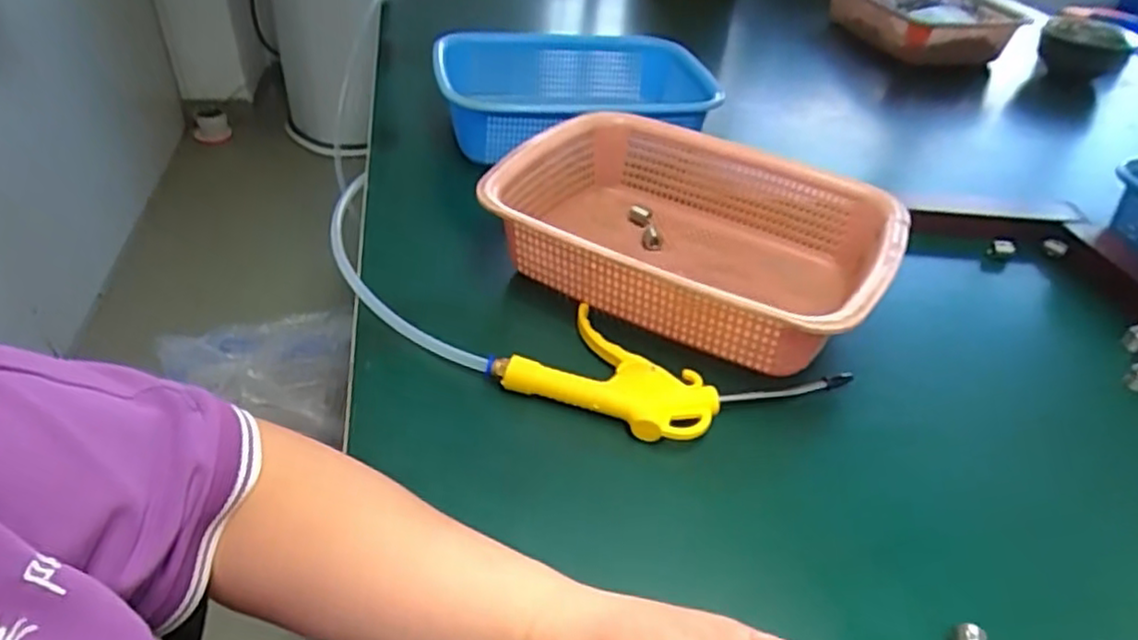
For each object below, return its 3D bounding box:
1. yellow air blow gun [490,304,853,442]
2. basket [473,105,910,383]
[{"bbox_3d":[0.068,0.043,0.480,0.210,0.025,0.107,18,42,16],"label":"yellow air blow gun"},{"bbox_3d":[0.098,-0.067,0.565,0.292,0.079,0.215,27,45,25],"label":"basket"}]

